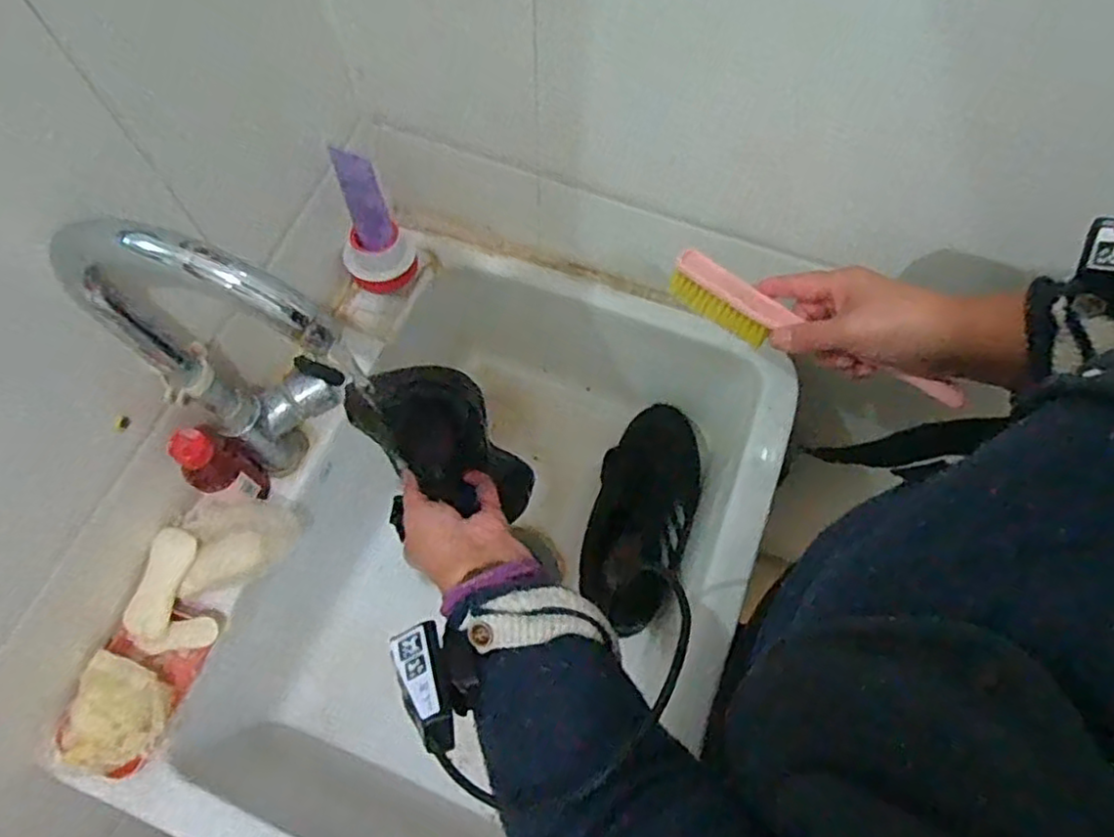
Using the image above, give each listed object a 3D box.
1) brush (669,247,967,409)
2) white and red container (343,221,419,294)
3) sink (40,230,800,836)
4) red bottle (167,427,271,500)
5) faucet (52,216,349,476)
[{"bbox_3d":[0.190,-0.064,0.502,0.223,0.030,0.040,28,69,12],"label":"brush"},{"bbox_3d":[-0.178,-0.167,0.679,0.075,0.061,0.063,-21,69,-10],"label":"white and red container"},{"bbox_3d":[-0.064,0.137,0.670,0.440,0.187,0.594,20,68,7],"label":"sink"},{"bbox_3d":[-0.276,0.040,0.551,0.043,0.088,0.044,-20,69,-10],"label":"red bottle"},{"bbox_3d":[-0.199,-0.025,0.466,0.157,0.314,0.075,31,70,11],"label":"faucet"}]

